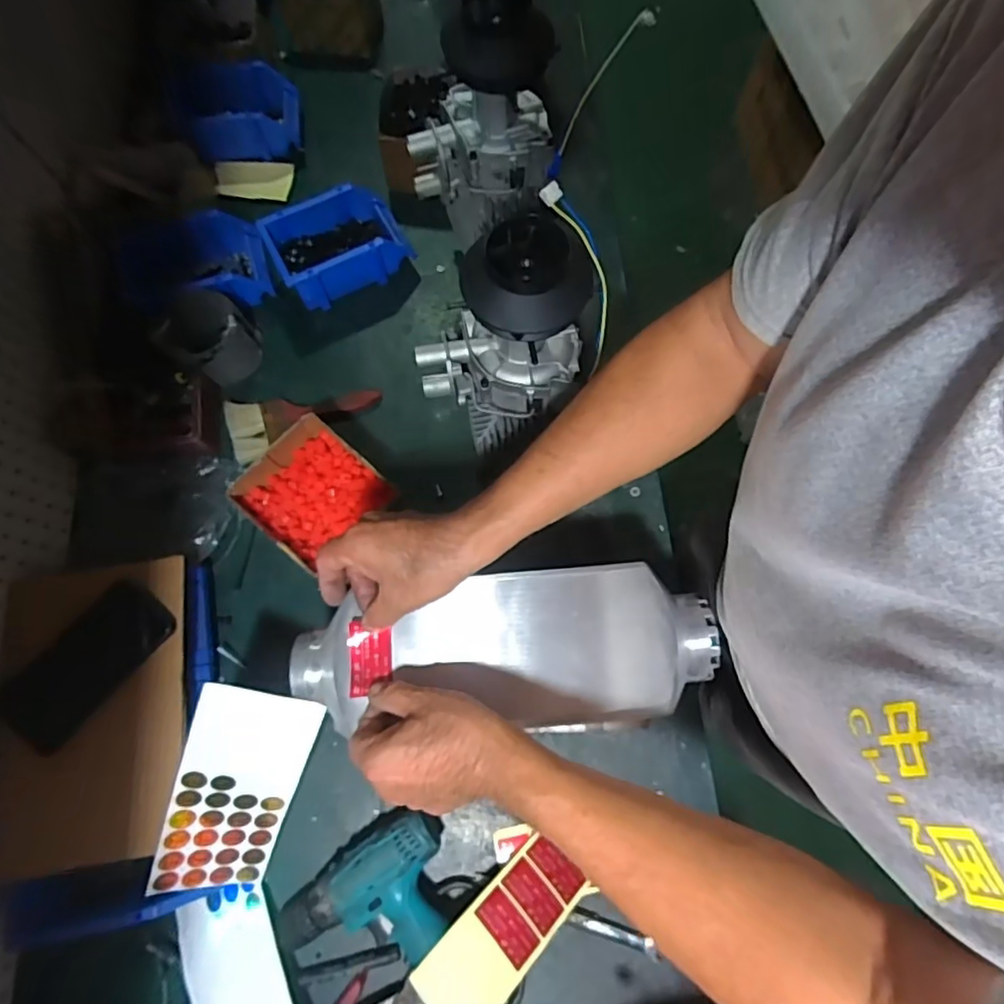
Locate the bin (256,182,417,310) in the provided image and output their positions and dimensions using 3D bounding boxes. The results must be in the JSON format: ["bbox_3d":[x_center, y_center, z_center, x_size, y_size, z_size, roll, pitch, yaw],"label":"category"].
[{"bbox_3d":[-0.228,-0.357,0.811,0.182,0.075,0.120,-25,74,-7],"label":"bin"}]

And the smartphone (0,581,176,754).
[{"bbox_3d":[-0.412,0.160,0.575,0.074,0.008,0.160,46,68,-14],"label":"smartphone"}]

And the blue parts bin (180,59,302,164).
[{"bbox_3d":[-0.386,-0.570,0.856,0.161,0.071,0.100,-11,72,-2],"label":"blue parts bin"}]

